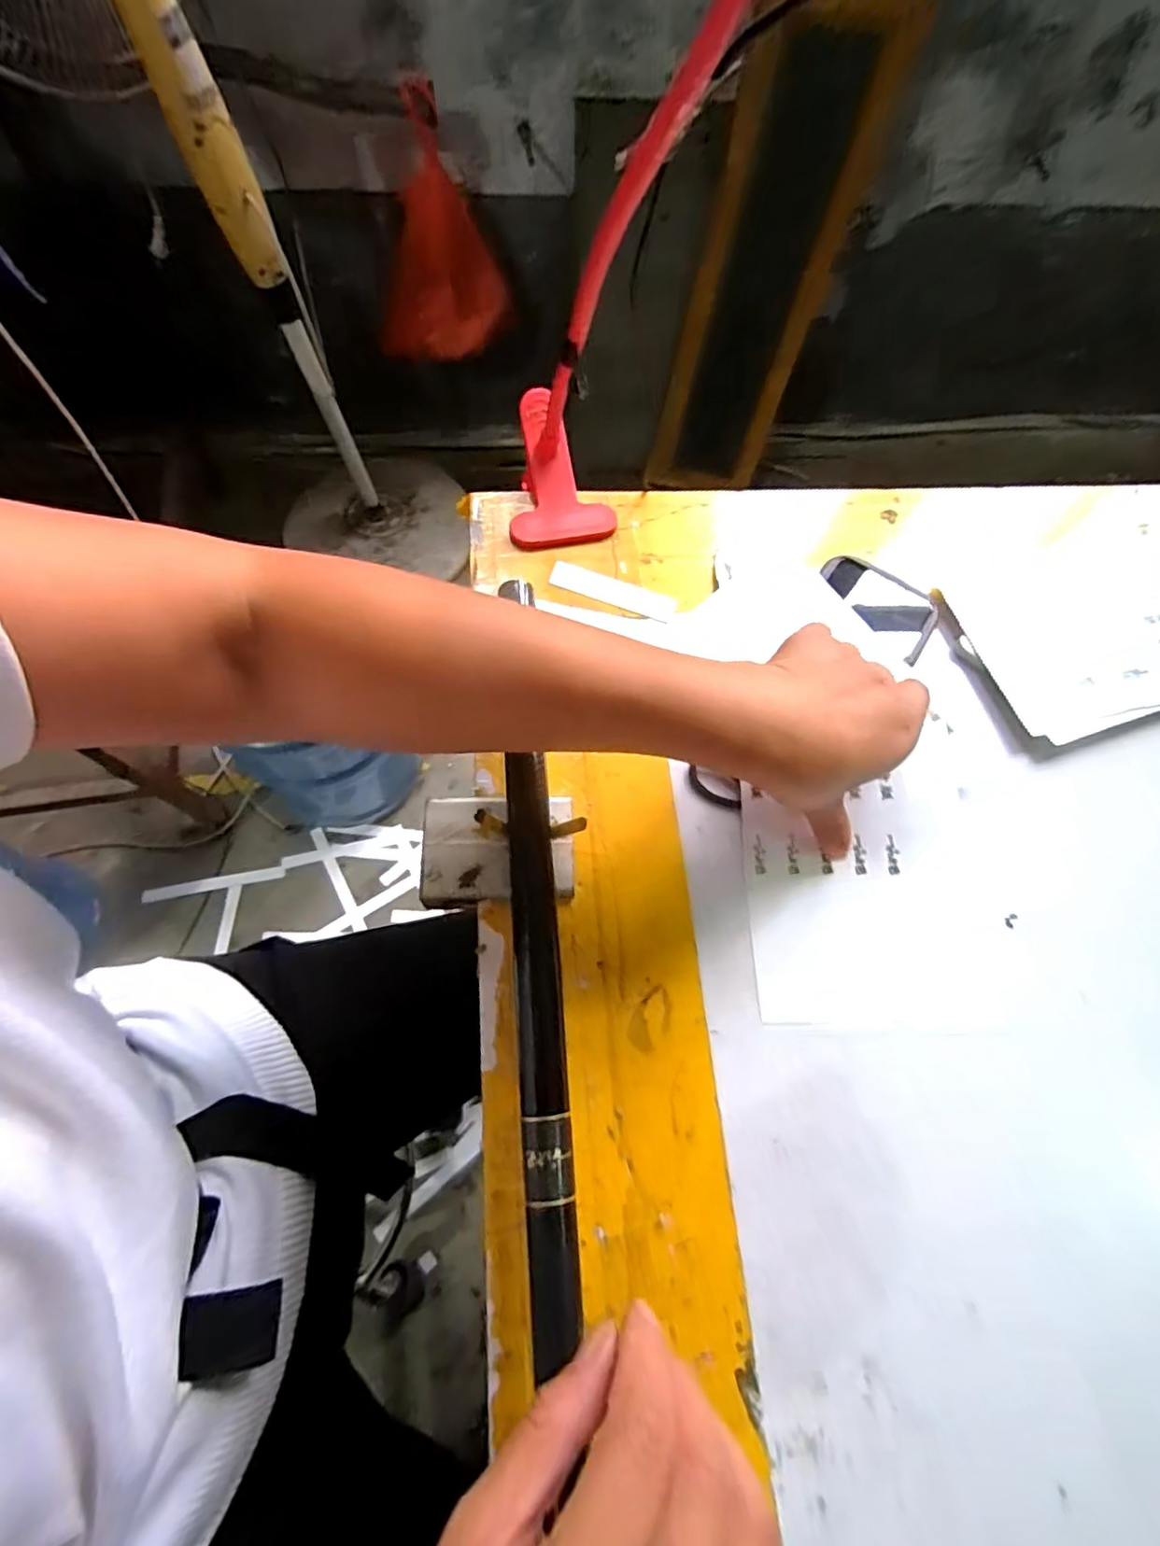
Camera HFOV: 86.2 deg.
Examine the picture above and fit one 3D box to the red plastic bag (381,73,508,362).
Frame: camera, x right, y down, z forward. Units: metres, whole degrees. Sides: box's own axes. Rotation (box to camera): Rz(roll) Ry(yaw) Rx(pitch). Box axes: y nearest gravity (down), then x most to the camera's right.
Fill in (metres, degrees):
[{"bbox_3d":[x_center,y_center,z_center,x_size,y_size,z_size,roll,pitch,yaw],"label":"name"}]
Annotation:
[{"bbox_3d":[-0.256,-0.904,1.070,0.237,0.341,0.142,0,66,-3],"label":"red plastic bag"}]

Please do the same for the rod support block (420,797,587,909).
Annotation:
[{"bbox_3d":[-0.042,0.037,0.326,0.083,0.031,0.059,-1,68,-3],"label":"rod support block"}]

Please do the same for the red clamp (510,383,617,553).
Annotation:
[{"bbox_3d":[-0.019,-0.211,0.428,0.070,0.028,0.108,-12,88,-7],"label":"red clamp"}]

